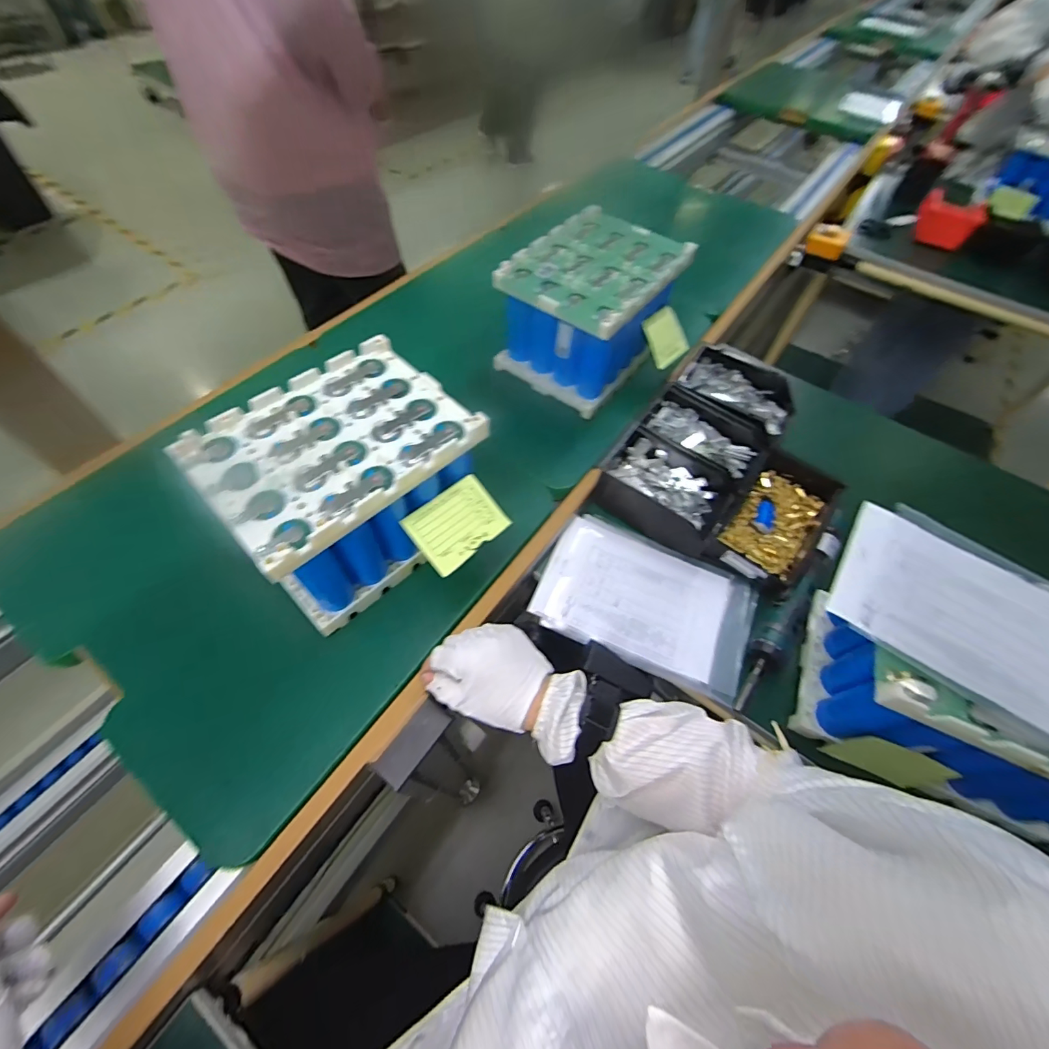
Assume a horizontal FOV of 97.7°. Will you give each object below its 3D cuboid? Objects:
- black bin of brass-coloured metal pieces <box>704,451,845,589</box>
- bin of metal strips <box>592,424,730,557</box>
[{"bbox_3d":[0.328,-0.002,0.604,0.113,0.079,0.173,33,55,19],"label":"black bin of brass-coloured metal pieces"},{"bbox_3d":[0.184,-0.041,0.620,0.166,0.082,0.116,36,56,21],"label":"bin of metal strips"}]

